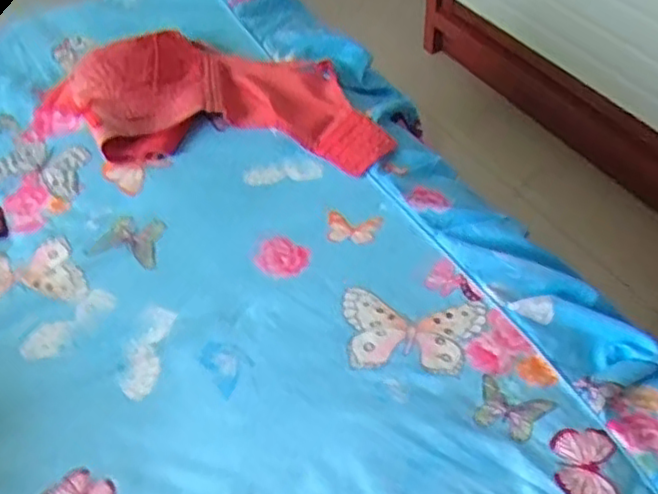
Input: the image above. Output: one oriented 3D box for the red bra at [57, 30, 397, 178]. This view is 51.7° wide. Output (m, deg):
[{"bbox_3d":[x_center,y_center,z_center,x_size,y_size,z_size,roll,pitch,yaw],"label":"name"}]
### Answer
[{"bbox_3d":[-0.125,-0.179,0.774,0.391,0.052,0.207,3,50,7],"label":"red bra"}]

